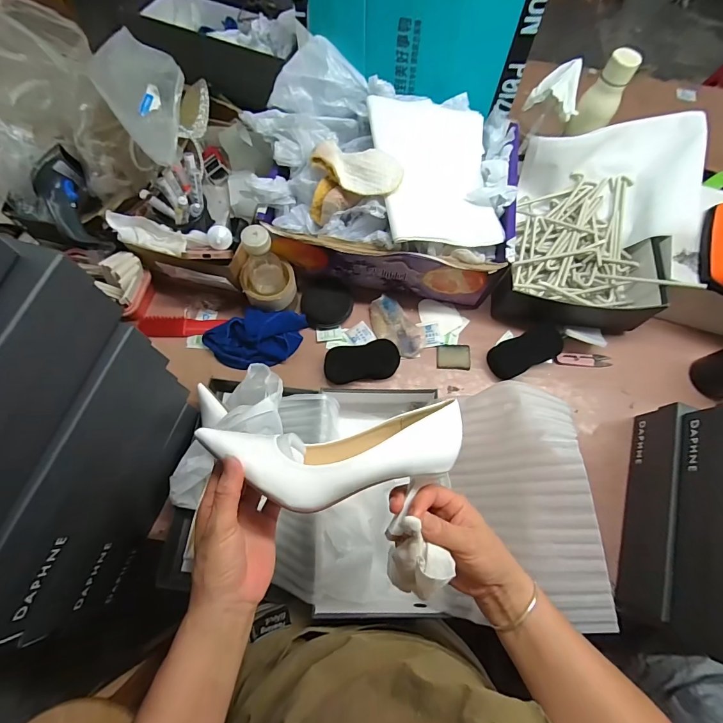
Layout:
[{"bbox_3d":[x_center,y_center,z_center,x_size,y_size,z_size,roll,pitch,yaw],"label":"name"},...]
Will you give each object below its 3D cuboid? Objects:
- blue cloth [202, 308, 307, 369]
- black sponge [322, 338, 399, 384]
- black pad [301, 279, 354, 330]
[{"bbox_3d":[-0.183,-0.040,0.660,0.179,0.051,0.090,-14,72,-7],"label":"blue cloth"},{"bbox_3d":[0.000,0.002,0.664,0.129,0.034,0.063,-12,72,-6],"label":"black sponge"},{"bbox_3d":[-0.062,-0.104,0.699,0.092,0.006,0.087,-4,91,4],"label":"black pad"}]

